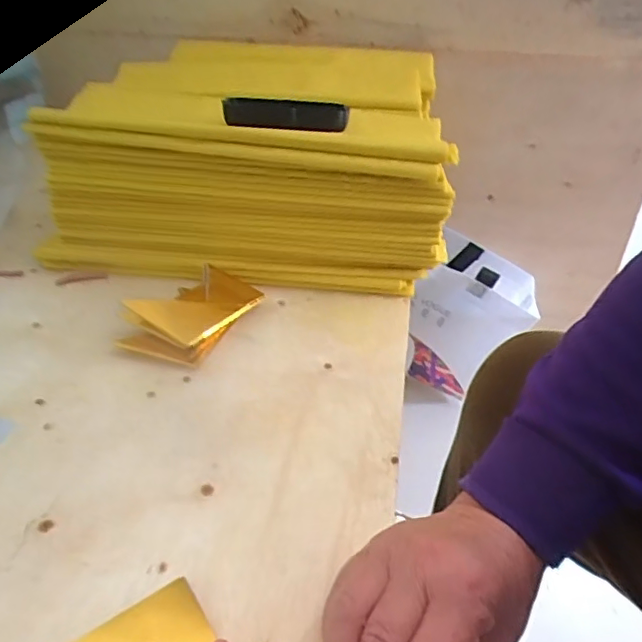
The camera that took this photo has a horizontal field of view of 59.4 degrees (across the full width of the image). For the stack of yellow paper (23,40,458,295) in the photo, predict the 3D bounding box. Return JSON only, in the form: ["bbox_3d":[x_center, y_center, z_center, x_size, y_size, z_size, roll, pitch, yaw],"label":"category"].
[{"bbox_3d":[-0.058,-0.208,0.668,0.378,0.147,0.408,4,35,4],"label":"stack of yellow paper"}]

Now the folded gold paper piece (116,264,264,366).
[{"bbox_3d":[-0.105,-0.011,0.478,0.080,0.036,0.115,16,37,20],"label":"folded gold paper piece"}]

